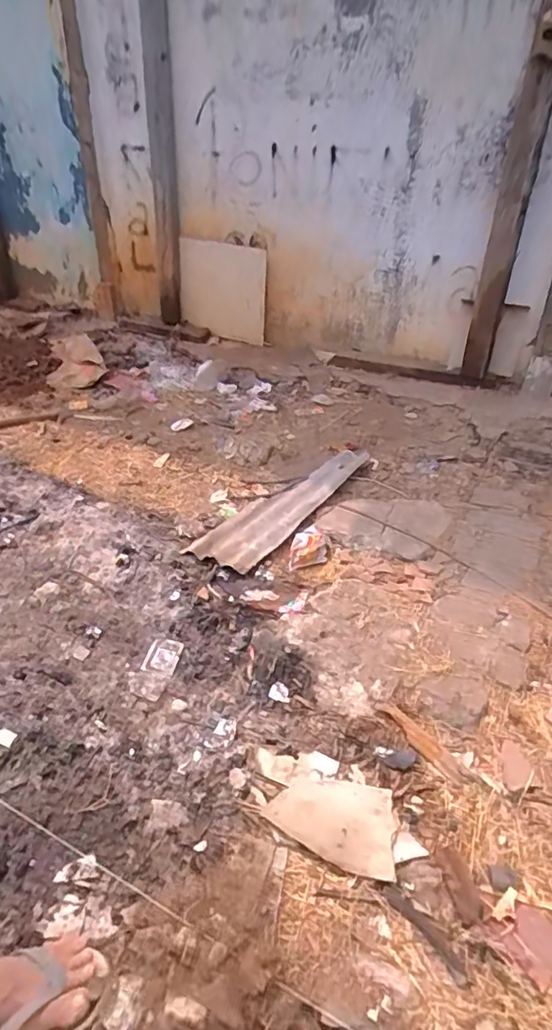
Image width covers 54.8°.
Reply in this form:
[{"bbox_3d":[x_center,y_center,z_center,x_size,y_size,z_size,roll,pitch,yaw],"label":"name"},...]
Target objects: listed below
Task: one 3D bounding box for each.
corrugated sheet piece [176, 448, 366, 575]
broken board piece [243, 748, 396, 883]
[{"bbox_3d":[0.064,-0.059,1.796,0.237,0.045,0.861,20,38,30],"label":"corrugated sheet piece"},{"bbox_3d":[0.076,0.505,0.911,0.256,0.011,0.140,8,36,21],"label":"broken board piece"}]

